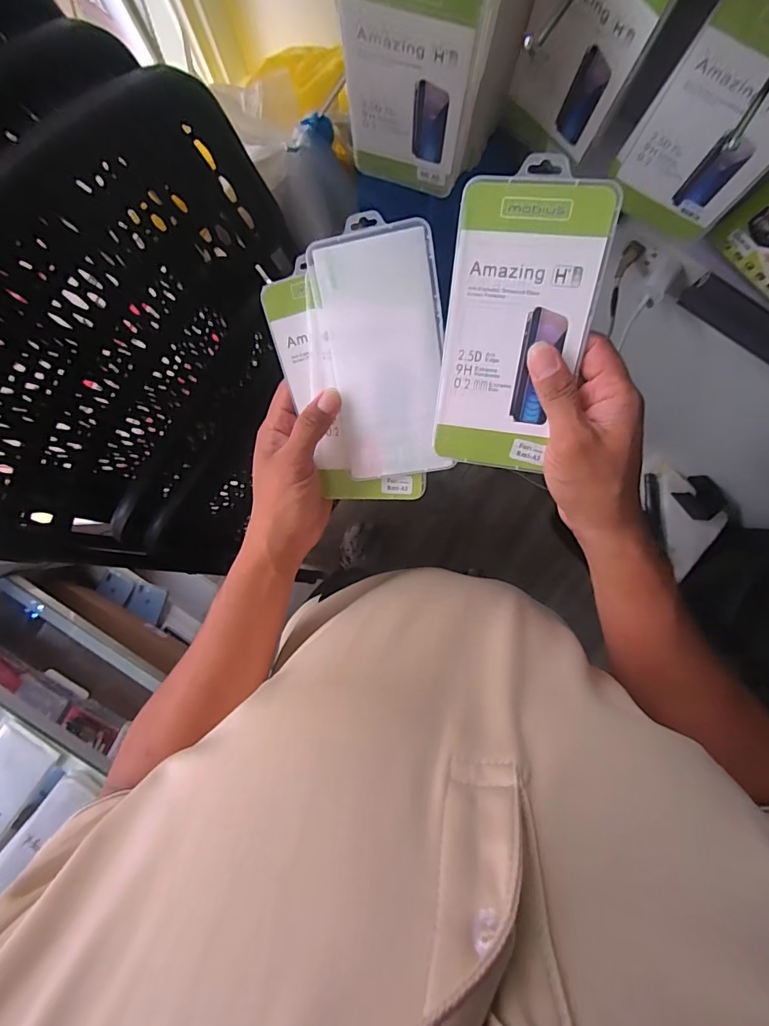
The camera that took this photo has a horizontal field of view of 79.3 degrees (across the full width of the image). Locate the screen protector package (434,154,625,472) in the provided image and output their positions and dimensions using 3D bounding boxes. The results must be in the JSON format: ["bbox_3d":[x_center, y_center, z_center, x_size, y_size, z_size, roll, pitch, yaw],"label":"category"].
[{"bbox_3d":[0.086,-0.117,0.306,0.088,0.004,0.178,10,117,10],"label":"screen protector package"}]

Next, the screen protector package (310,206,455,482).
[{"bbox_3d":[0.000,-0.119,0.352,0.088,0.008,0.180,-7,105,11],"label":"screen protector package"}]

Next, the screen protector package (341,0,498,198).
[{"bbox_3d":[0.019,-0.299,0.330,0.092,0.168,0.016,9,90,0],"label":"screen protector package"}]

